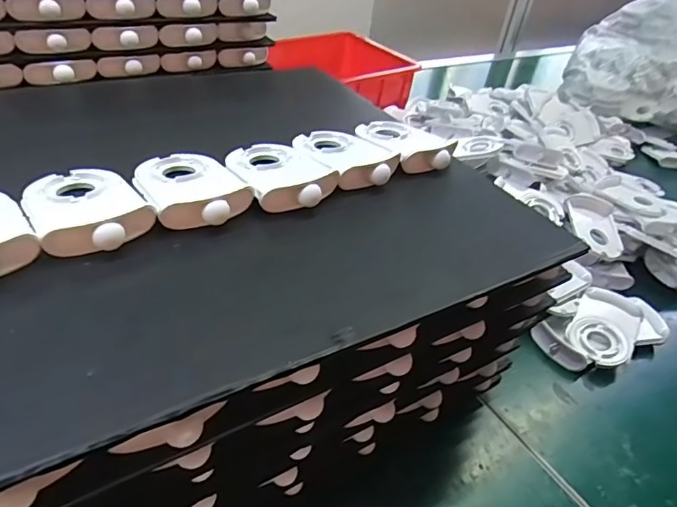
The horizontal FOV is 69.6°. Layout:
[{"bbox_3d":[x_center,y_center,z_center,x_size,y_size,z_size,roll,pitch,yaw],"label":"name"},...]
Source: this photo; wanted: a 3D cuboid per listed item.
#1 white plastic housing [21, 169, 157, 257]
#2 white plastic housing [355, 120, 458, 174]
[{"bbox_3d":[-0.145,-0.028,0.277,0.057,0.016,0.083,-24,48,-34],"label":"white plastic housing"},{"bbox_3d":[0.054,-0.088,0.395,0.059,0.022,0.080,-13,43,-25],"label":"white plastic housing"}]

